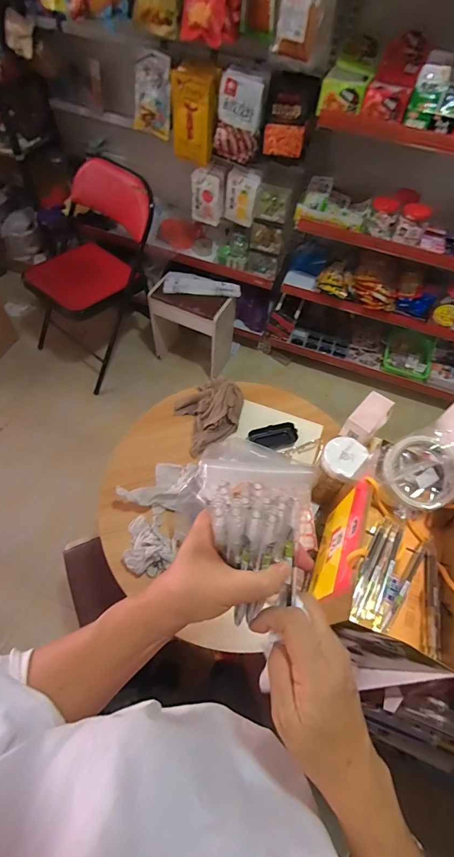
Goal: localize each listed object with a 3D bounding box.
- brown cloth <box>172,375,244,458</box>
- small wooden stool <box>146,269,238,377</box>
[{"bbox_3d":[-0.044,-0.044,0.857,0.179,0.047,0.152,-34,66,-22],"label":"brown cloth"},{"bbox_3d":[-0.149,-0.486,1.699,0.338,0.340,0.232,26,60,12],"label":"small wooden stool"}]

